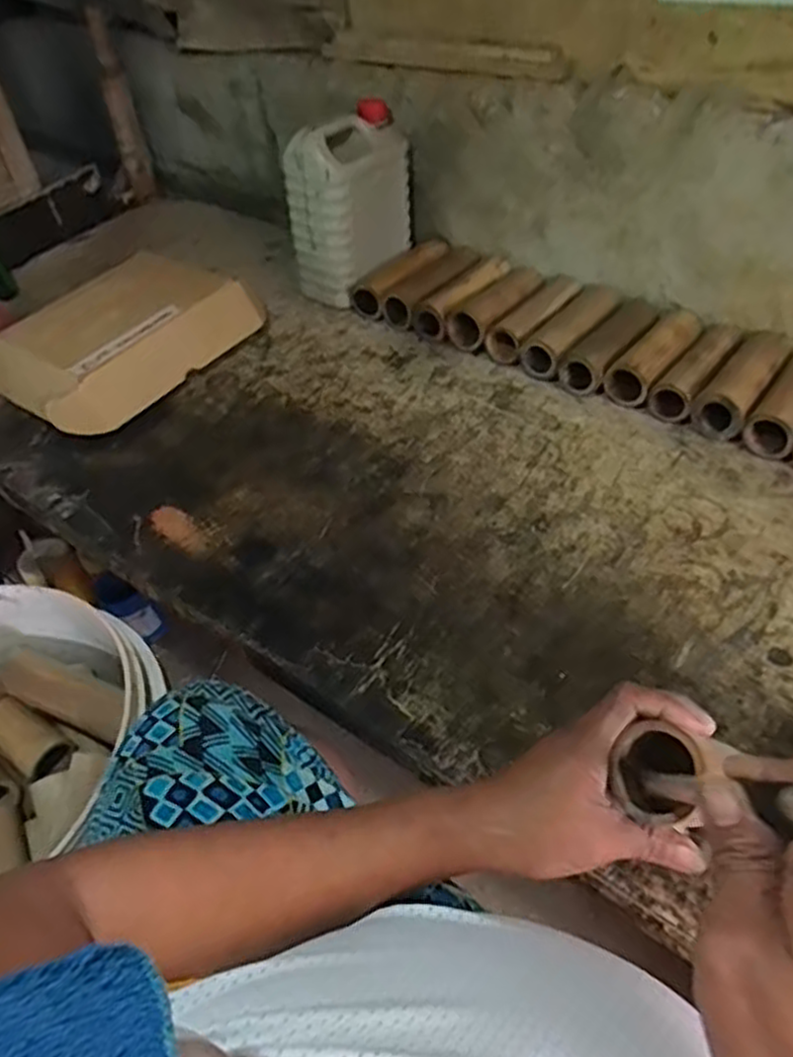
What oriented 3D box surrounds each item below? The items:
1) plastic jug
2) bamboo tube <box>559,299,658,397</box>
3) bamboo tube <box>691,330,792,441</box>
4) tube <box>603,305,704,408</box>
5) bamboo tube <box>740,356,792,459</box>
[{"bbox_3d":[-0.062,-0.452,1.044,0.095,0.231,0.172,23,52,26],"label":"plastic jug"},{"bbox_3d":[0.279,-0.233,0.931,0.058,0.049,0.188,28,54,30],"label":"bamboo tube"},{"bbox_3d":[0.411,-0.172,0.863,0.057,0.049,0.181,27,53,29],"label":"bamboo tube"},{"bbox_3d":[0.328,-0.215,0.912,0.059,0.048,0.180,28,54,29],"label":"tube"},{"bbox_3d":[0.457,-0.150,0.842,0.053,0.048,0.183,27,53,29],"label":"bamboo tube"}]

